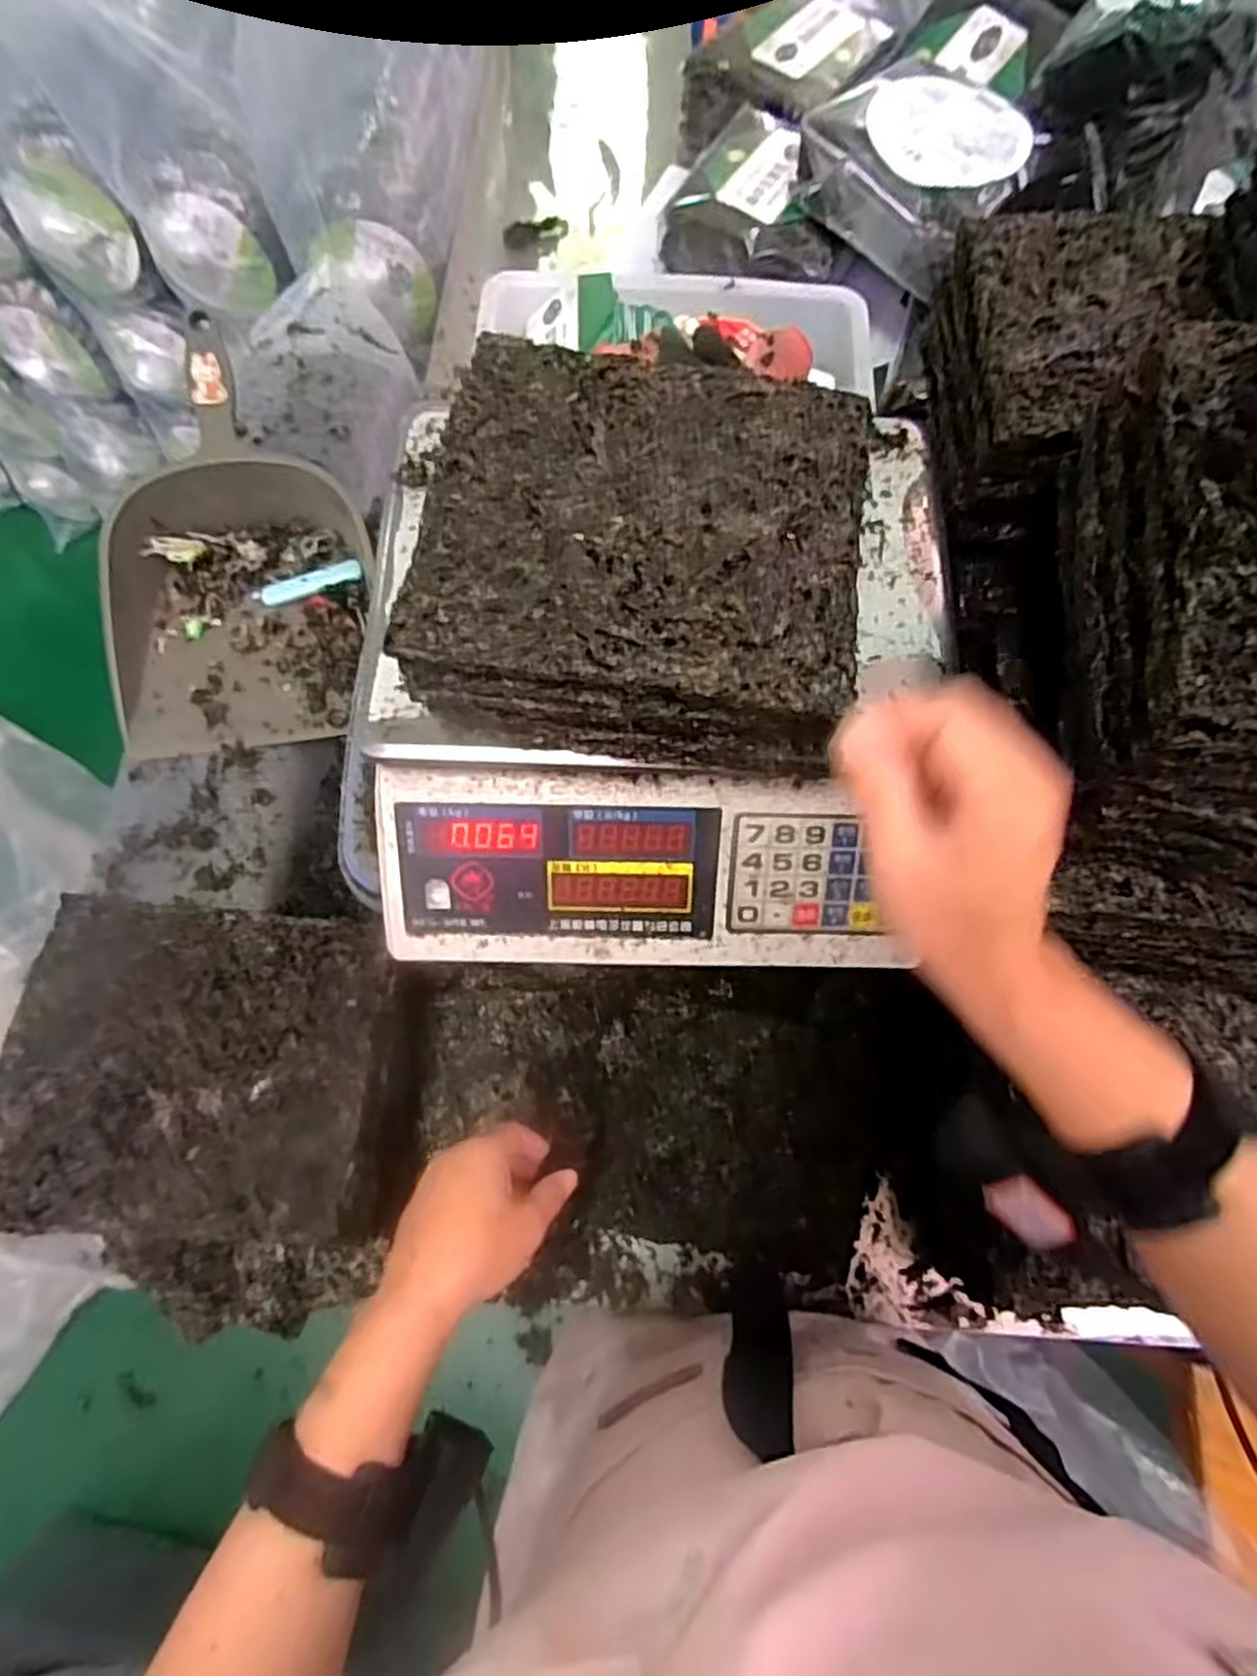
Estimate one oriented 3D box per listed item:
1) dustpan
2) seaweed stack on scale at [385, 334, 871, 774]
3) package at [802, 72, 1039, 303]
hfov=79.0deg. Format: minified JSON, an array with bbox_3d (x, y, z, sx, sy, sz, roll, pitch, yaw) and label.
[{"bbox_3d":[-0.327,-0.235,0.618,0.208,0.109,0.311,-9,74,-3],"label":"dustpan"},{"bbox_3d":[0.008,-0.139,0.376,0.196,0.064,0.183,9,74,2],"label":"seaweed stack on scale"},{"bbox_3d":[0.272,-0.632,0.731,0.190,0.081,0.153,42,77,11],"label":"package"}]

